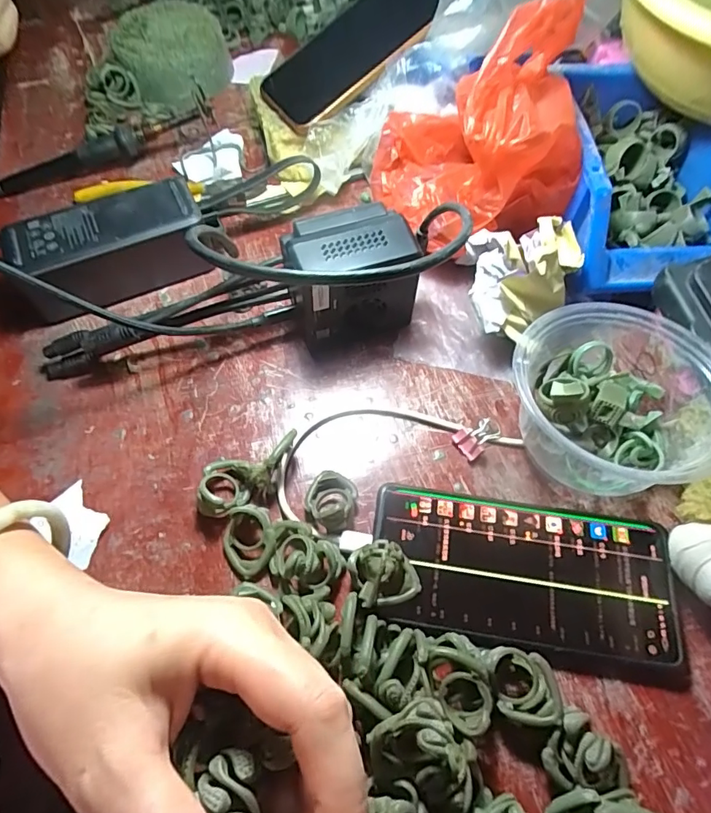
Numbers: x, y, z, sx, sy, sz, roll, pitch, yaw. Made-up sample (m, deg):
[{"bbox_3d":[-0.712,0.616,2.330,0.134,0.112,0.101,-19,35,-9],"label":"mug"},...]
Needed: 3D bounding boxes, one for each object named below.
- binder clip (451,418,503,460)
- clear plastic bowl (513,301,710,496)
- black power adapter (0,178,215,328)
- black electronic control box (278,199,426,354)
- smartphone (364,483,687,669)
[{"bbox_3d":[0.077,0.018,0.308,0.029,0.011,0.019,-32,66,-16],"label":"binder clip"},{"bbox_3d":[0.147,-0.004,0.287,0.104,0.070,0.101,0,61,0],"label":"clear plastic bowl"},{"bbox_3d":[-0.177,-0.106,0.344,0.142,0.053,0.060,-21,63,-11],"label":"black power adapter"},{"bbox_3d":[-0.004,-0.081,0.321,0.076,0.080,0.045,-18,63,-10],"label":"black electronic control box"},{"bbox_3d":[0.089,0.090,0.269,0.157,0.013,0.075,8,62,4],"label":"smartphone"}]

